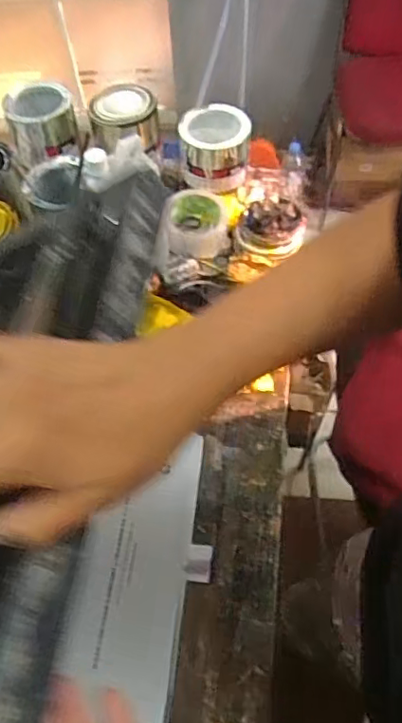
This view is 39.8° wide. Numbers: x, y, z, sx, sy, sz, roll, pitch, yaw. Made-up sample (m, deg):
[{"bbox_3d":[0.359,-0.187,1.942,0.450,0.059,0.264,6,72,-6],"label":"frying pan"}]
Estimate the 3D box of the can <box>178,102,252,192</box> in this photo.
[{"bbox_3d":[0.022,-0.337,0.882,0.104,0.103,0.103,10,57,10],"label":"can"}]

